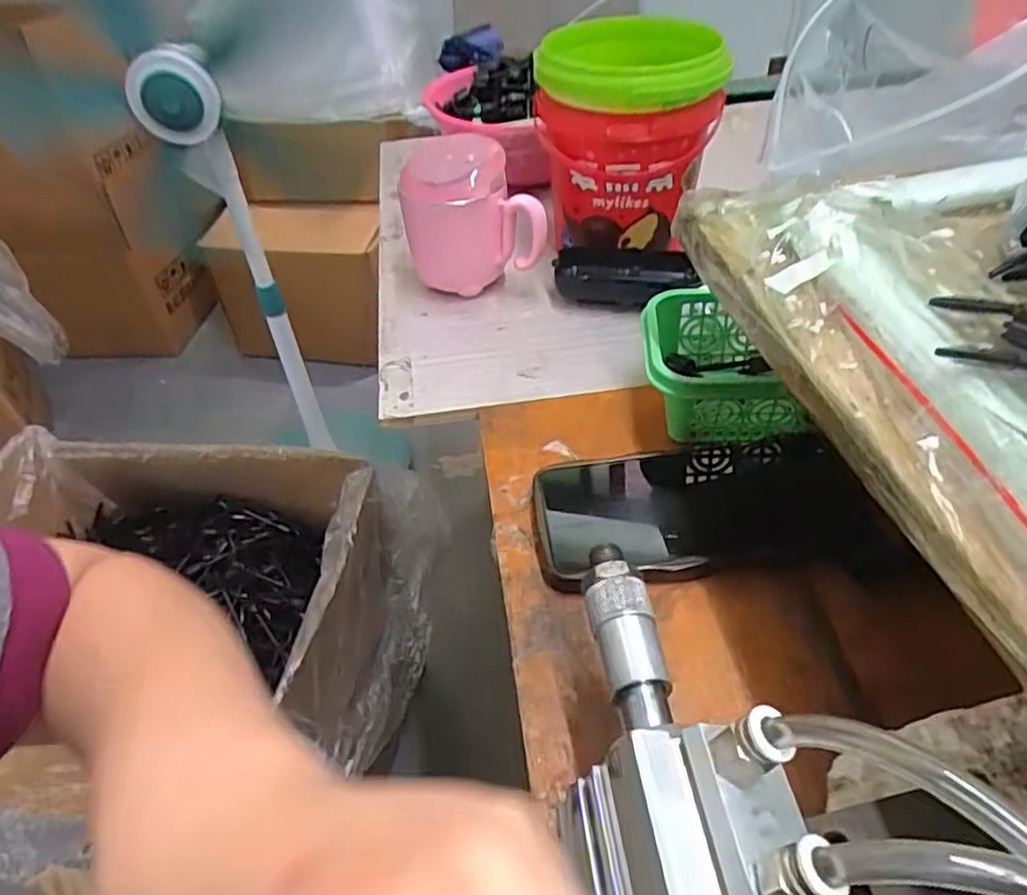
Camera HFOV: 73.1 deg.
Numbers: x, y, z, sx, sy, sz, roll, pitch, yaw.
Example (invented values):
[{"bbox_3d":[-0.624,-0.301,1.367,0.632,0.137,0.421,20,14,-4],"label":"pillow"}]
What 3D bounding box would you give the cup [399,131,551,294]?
[{"bbox_3d":[-0.032,-0.170,0.524,0.095,0.102,0.082,-13,44,-9],"label":"cup"}]

